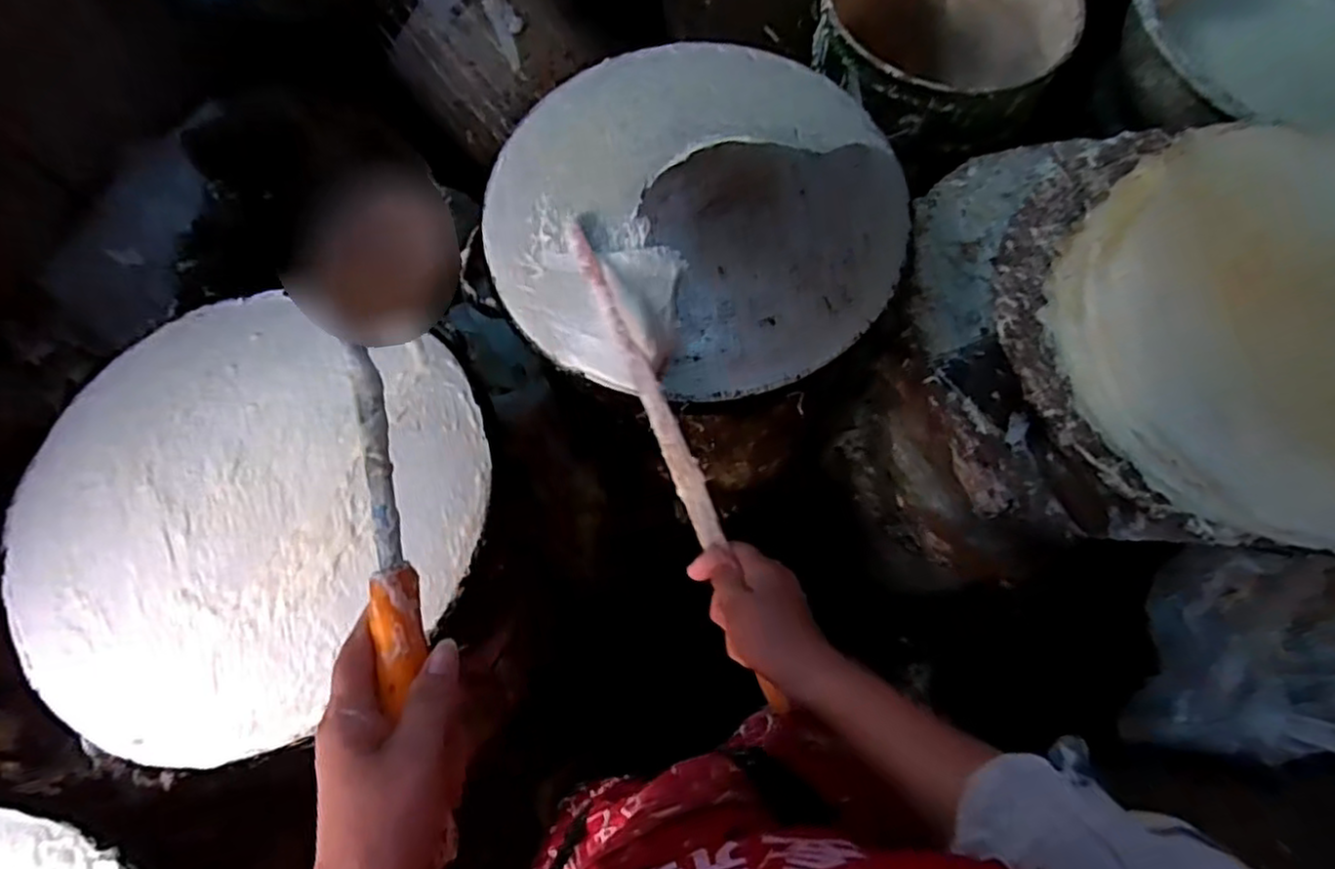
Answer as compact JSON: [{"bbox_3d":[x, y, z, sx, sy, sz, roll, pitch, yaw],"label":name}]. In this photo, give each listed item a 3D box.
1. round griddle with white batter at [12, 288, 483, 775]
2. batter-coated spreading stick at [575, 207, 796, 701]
[{"bbox_3d":[-0.323,0.057,0.531,0.346,0.013,0.333,0,69,1],"label":"round griddle with white batter"},{"bbox_3d":[0.004,0.005,0.546,0.020,0.021,0.416,-21,73,-7],"label":"batter-coated spreading stick"}]

